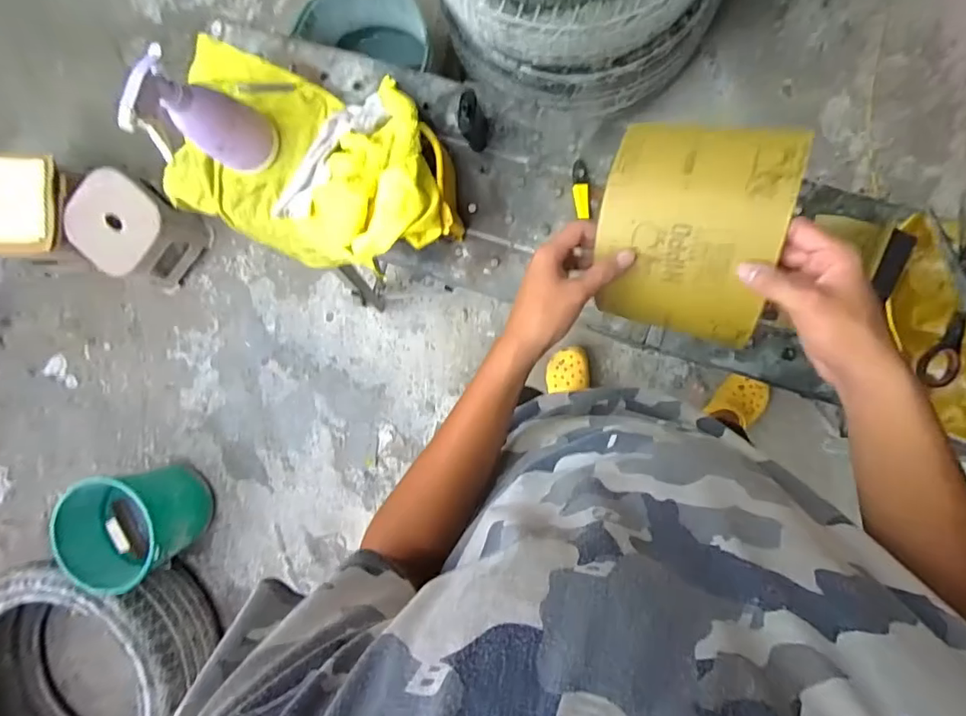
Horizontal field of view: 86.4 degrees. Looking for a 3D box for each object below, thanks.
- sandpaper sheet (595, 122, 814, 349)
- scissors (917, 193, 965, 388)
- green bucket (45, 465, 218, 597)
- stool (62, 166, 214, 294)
[{"bbox_3d":[0.170,-0.103,0.428,0.139,0.035,0.167,15,112,21],"label":"sandpaper sheet"},{"bbox_3d":[0.576,-0.060,0.608,0.095,0.010,0.232,2,91,7],"label":"scissors"},{"bbox_3d":[-0.883,0.432,1.370,0.258,0.293,0.277,-4,90,7],"label":"green bucket"},{"bbox_3d":[-0.949,-0.345,1.421,0.245,0.214,0.247,32,95,6],"label":"stool"}]

